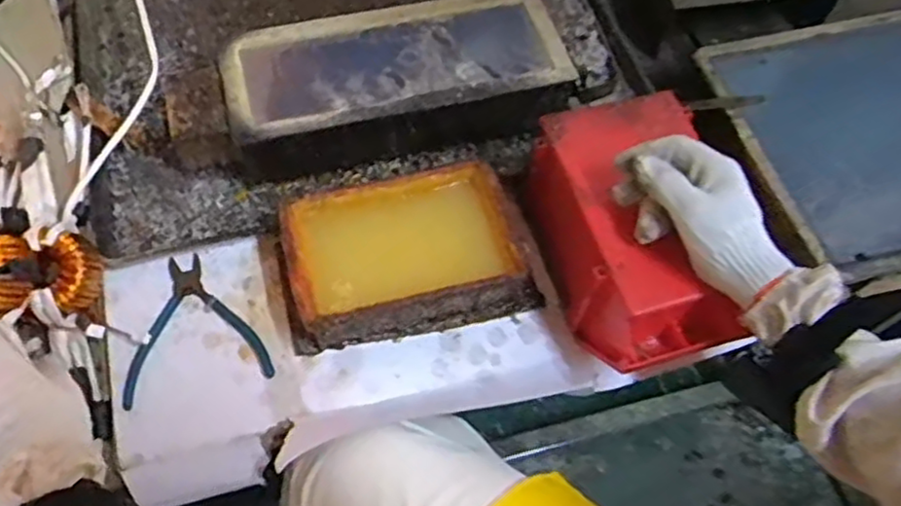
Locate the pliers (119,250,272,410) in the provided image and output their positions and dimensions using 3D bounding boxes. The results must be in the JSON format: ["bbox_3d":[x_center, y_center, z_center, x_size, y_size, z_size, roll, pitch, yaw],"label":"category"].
[{"bbox_3d":[-0.232,0.061,0.627,0.125,0.016,0.135,-11,62,-9],"label":"pliers"}]

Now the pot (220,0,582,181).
[{"bbox_3d":[-0.054,-0.175,0.721,0.338,0.086,0.153,-13,62,-10],"label":"pot"}]

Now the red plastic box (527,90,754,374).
[{"bbox_3d":[0.167,-0.015,0.623,0.141,0.107,0.235,-13,62,-10],"label":"red plastic box"}]

